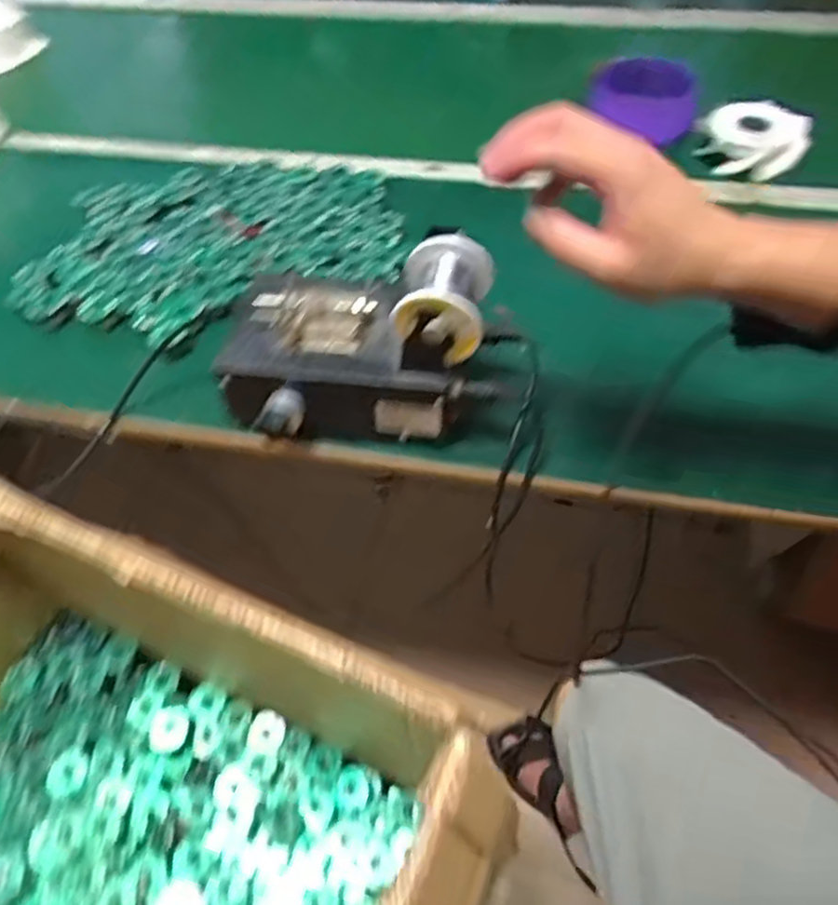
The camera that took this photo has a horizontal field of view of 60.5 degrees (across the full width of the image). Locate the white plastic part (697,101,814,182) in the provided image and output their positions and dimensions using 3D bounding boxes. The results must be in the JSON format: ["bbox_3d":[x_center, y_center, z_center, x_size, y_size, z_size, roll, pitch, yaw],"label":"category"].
[{"bbox_3d":[0.395,-0.368,0.847,0.118,0.060,0.076,9,54,10],"label":"white plastic part"}]

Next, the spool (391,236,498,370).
[{"bbox_3d":[0.018,-0.112,0.520,0.064,0.056,0.078,7,54,8],"label":"spool"}]

